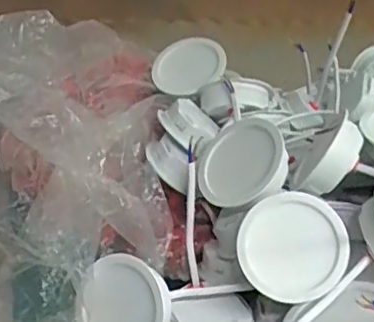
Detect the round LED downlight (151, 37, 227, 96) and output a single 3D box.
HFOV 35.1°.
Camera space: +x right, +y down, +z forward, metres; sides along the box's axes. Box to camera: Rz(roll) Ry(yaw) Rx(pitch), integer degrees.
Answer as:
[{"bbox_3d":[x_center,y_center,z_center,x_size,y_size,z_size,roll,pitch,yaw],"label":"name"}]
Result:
[{"bbox_3d":[0.003,-0.088,0.564,0.066,0.062,0.035,18,-5,28],"label":"round LED downlight"}]

